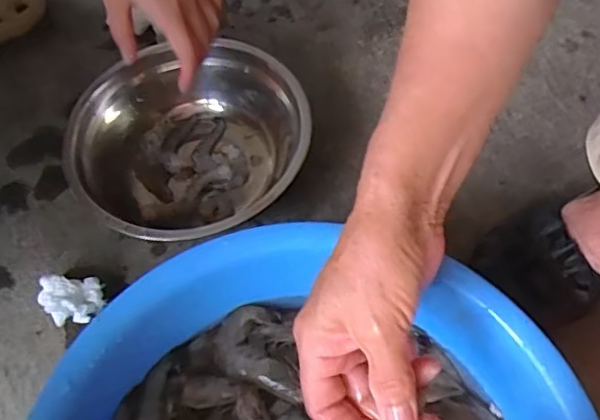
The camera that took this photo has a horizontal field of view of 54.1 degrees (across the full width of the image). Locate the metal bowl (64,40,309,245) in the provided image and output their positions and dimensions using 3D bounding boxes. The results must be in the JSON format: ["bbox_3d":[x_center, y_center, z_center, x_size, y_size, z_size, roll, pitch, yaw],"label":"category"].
[{"bbox_3d":[-0.093,-0.055,0.536,0.190,0.078,0.200,-2,62,3],"label":"metal bowl"}]

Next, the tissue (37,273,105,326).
[{"bbox_3d":[-0.193,0.077,0.498,0.051,0.025,0.037,0,62,4],"label":"tissue"}]

